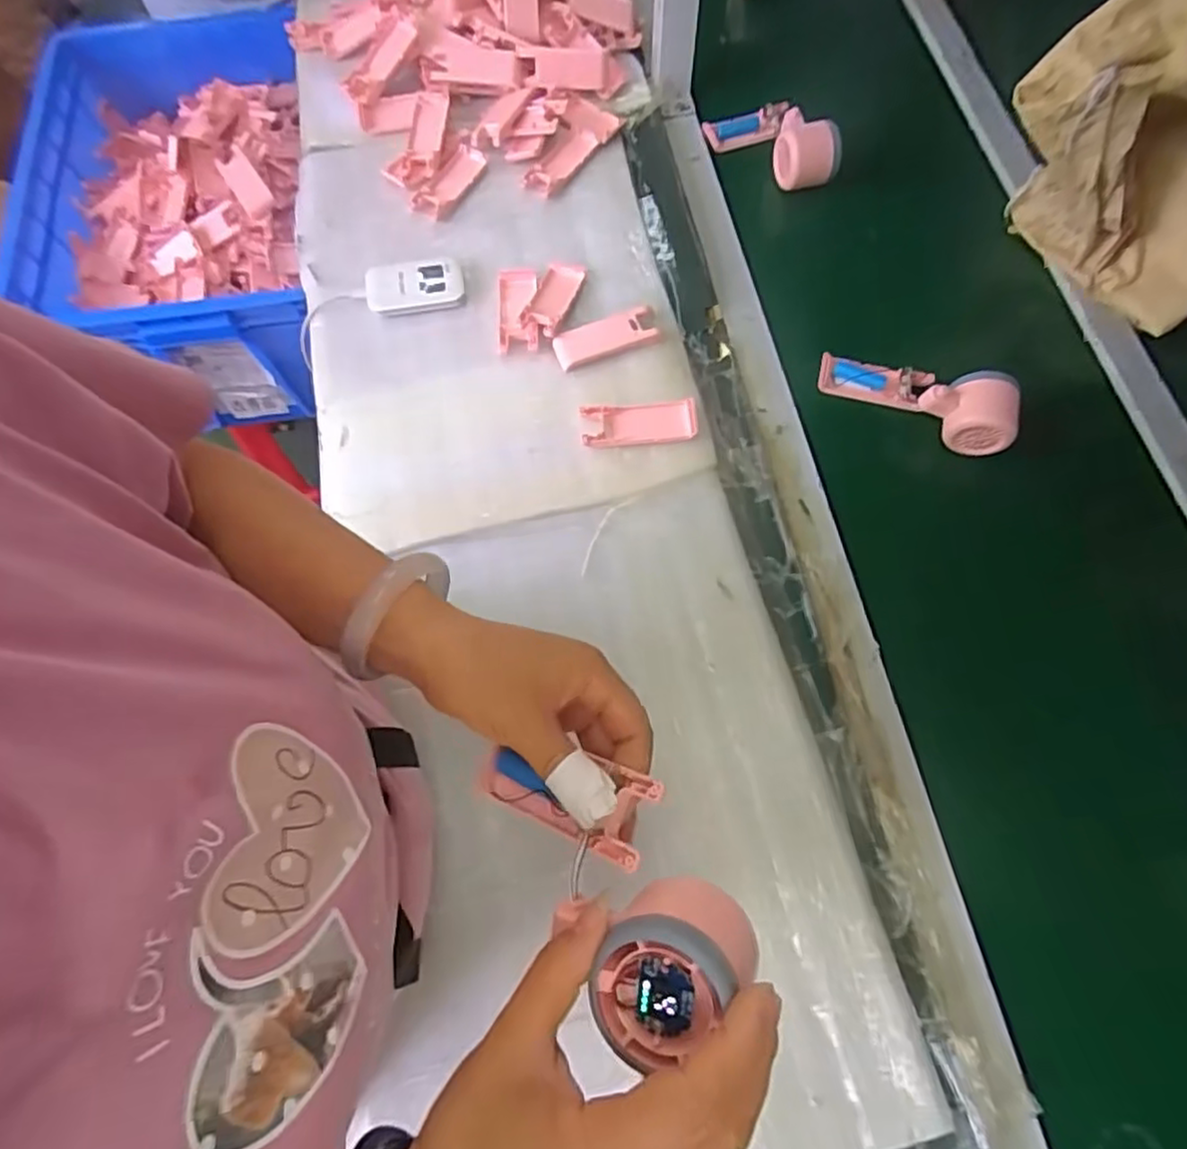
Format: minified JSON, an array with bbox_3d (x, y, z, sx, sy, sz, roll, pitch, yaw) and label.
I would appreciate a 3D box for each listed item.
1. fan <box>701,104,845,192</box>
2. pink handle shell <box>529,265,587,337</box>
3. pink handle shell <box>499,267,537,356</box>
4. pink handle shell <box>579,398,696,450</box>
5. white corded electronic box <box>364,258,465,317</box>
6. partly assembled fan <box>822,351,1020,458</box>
[{"bbox_3d":[0.196,-0.470,0.741,0.083,0.062,0.146,-30,57,-10],"label":"fan"},{"bbox_3d":[-0.038,-0.272,0.674,0.037,0.014,0.091,12,57,6],"label":"pink handle shell"},{"bbox_3d":[-0.075,-0.264,0.673,0.038,0.022,0.097,-3,69,0],"label":"pink handle shell"},{"bbox_3d":[0.042,-0.136,0.620,0.104,0.009,0.041,-6,69,-1],"label":"pink handle shell"},{"bbox_3d":[-0.180,-0.289,0.689,0.096,0.020,0.052,-9,69,-2],"label":"white corded electronic box"},{"bbox_3d":[0.298,-0.166,0.627,0.174,0.060,0.058,27,71,26],"label":"partly assembled fan"}]

